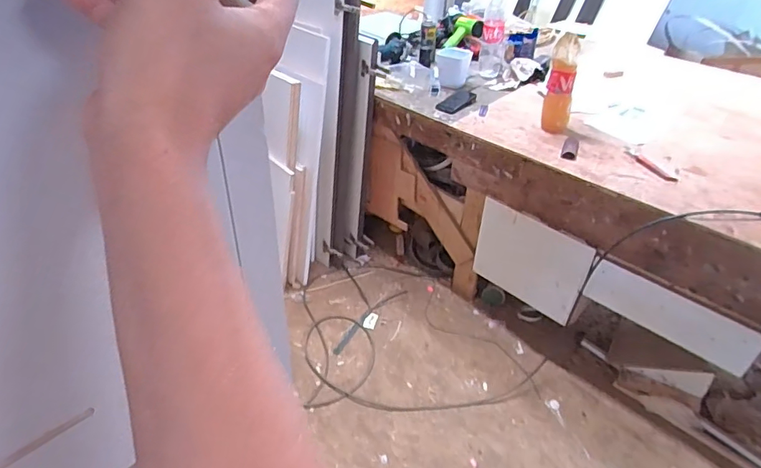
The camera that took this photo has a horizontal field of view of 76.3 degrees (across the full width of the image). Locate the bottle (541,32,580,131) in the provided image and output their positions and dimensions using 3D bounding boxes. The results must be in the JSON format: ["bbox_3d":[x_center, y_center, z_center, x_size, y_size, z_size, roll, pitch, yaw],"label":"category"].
[{"bbox_3d":[0.571,-0.455,1.541,0.097,0.295,0.090,16,40,15],"label":"bottle"}]

